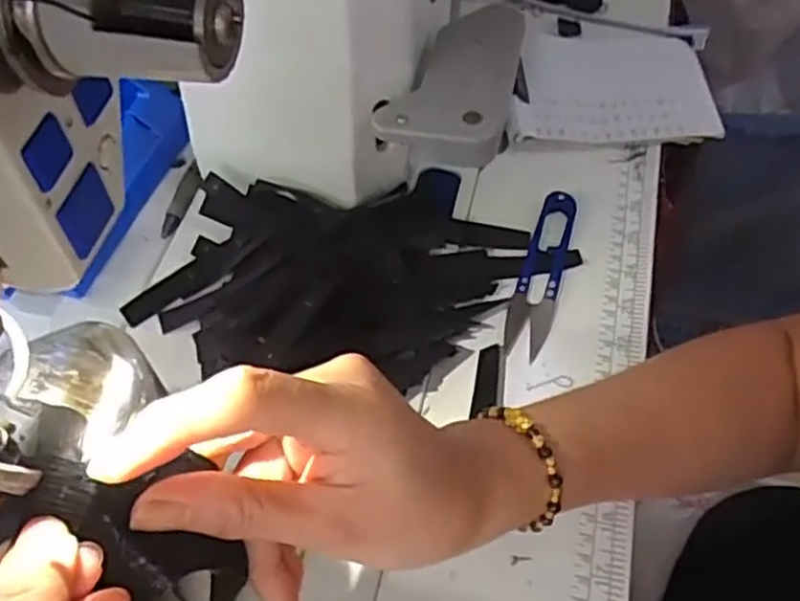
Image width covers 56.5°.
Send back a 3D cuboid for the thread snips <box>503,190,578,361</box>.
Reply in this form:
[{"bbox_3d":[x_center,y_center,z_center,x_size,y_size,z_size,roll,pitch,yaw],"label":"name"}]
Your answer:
[{"bbox_3d":[0.086,-0.018,0.453,0.025,0.015,0.114,10,58,16],"label":"thread snips"}]

